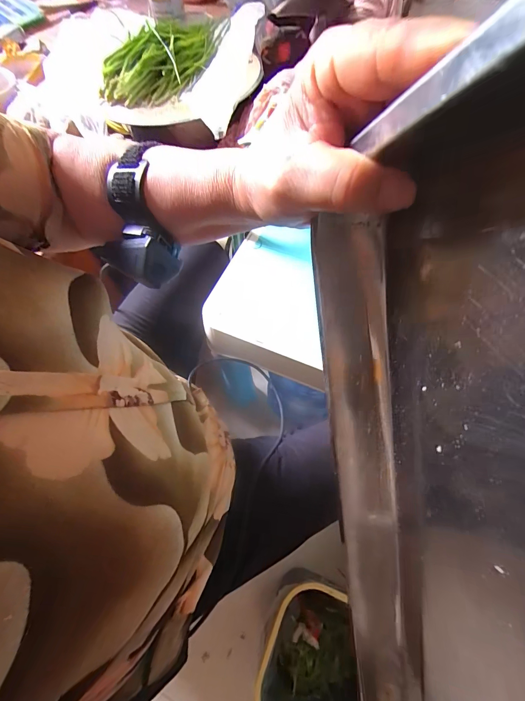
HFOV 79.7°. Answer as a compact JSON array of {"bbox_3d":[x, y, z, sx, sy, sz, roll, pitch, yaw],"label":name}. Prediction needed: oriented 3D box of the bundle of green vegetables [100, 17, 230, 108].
[{"bbox_3d":[-0.178,-0.588,0.623,0.147,0.053,0.317,27,67,13],"label":"bundle of green vegetables"}]

